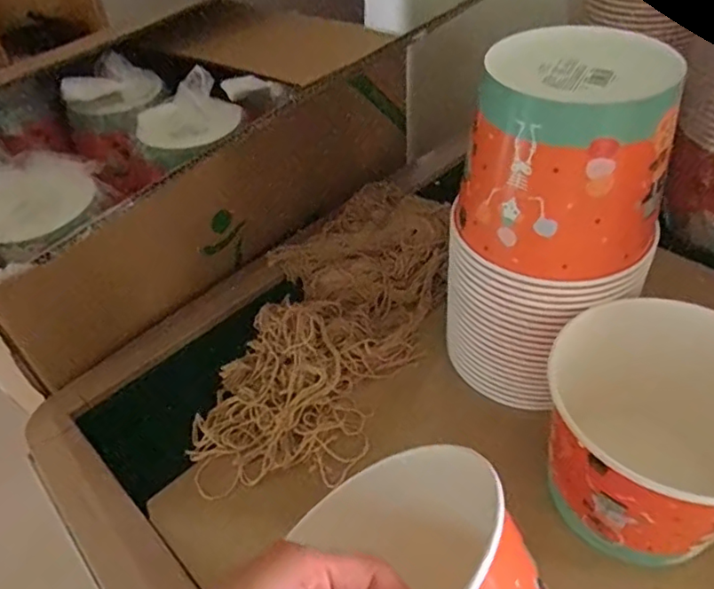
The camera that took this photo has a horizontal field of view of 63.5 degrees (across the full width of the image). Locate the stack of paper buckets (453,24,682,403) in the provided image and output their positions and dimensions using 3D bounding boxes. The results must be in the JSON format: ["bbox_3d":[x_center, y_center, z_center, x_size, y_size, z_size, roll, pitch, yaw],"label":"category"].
[{"bbox_3d":[0.157,-0.045,0.465,0.132,0.285,0.133,-19,45,-14],"label":"stack of paper buckets"}]

